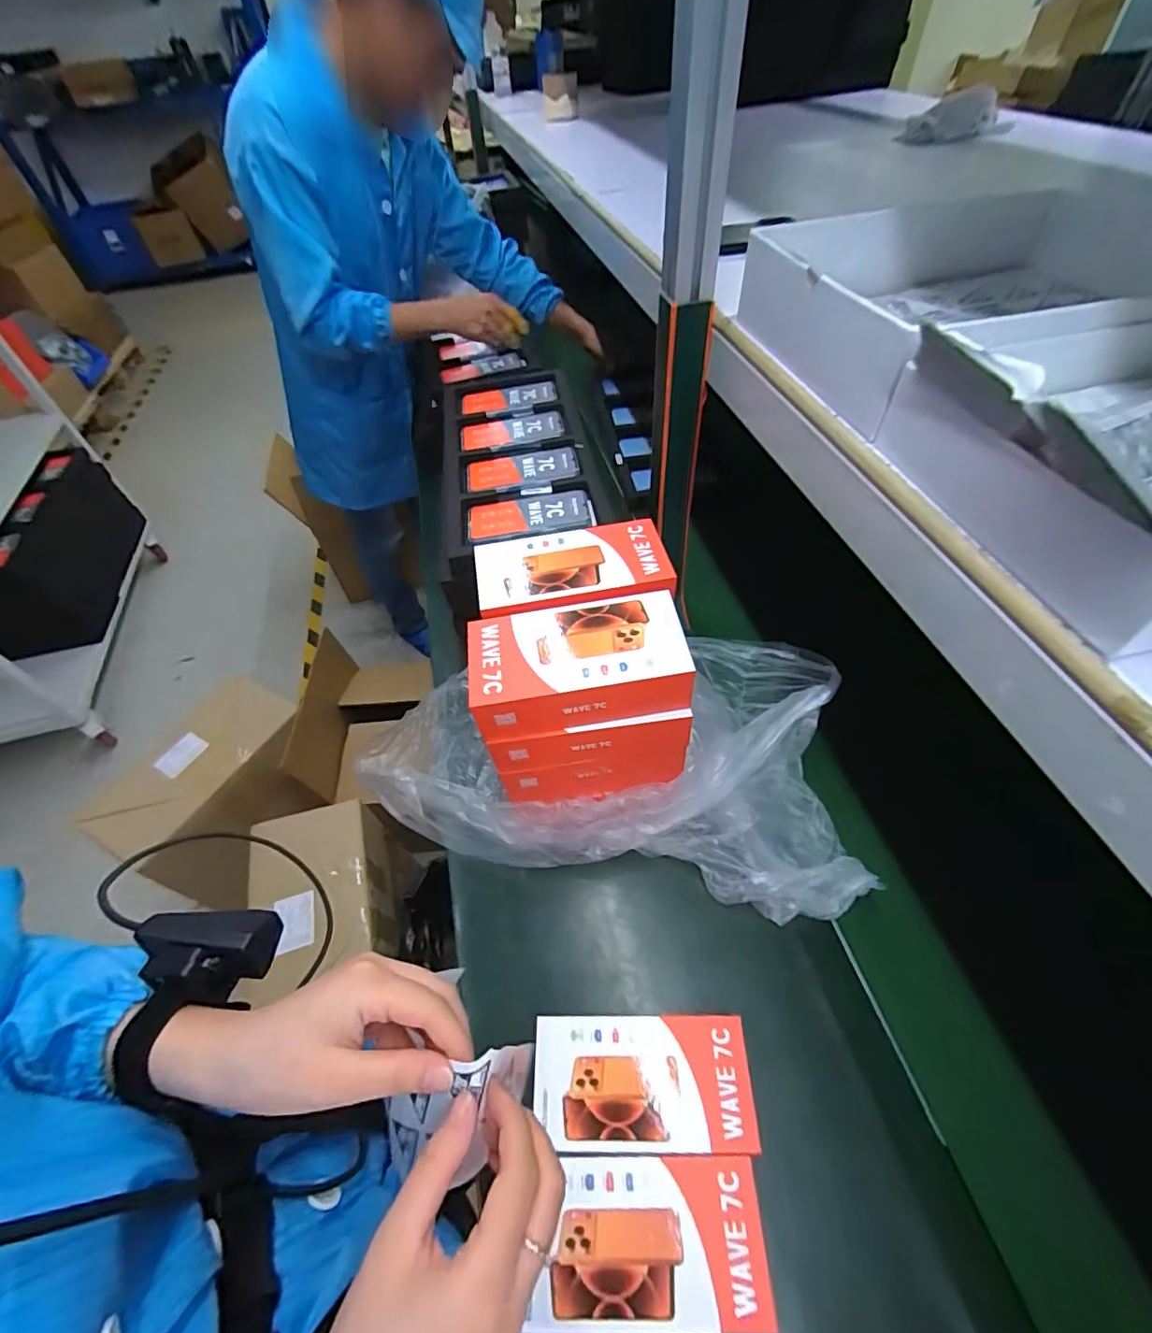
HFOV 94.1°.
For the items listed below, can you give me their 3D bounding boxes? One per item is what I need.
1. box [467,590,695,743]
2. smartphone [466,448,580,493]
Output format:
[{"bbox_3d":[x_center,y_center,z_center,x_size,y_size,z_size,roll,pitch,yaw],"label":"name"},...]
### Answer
[{"bbox_3d":[0.000,-0.003,0.467,0.179,0.056,0.092,-8,53,-2],"label":"box"},{"bbox_3d":[-0.082,-0.299,0.810,0.169,0.007,0.079,-5,53,1],"label":"smartphone"}]

